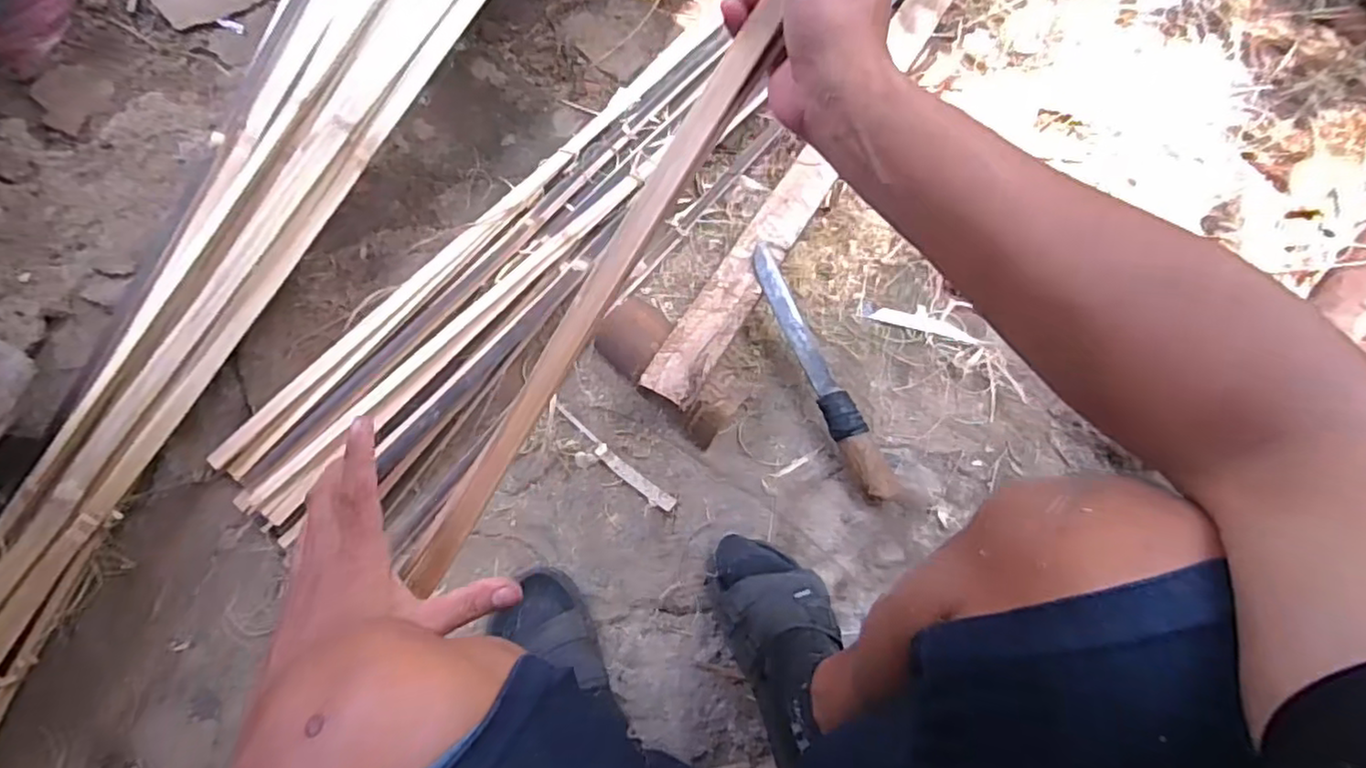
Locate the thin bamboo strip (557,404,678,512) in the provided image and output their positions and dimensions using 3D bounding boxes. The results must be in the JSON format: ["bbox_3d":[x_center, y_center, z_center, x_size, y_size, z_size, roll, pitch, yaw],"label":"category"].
[{"bbox_3d":[-0.079,0.085,0.756,0.170,0.007,0.021,37,65,8],"label":"thin bamboo strip"}]

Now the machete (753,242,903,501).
[{"bbox_3d":[0.151,-0.013,0.744,0.041,0.034,0.308,-27,78,-7],"label":"machete"}]

